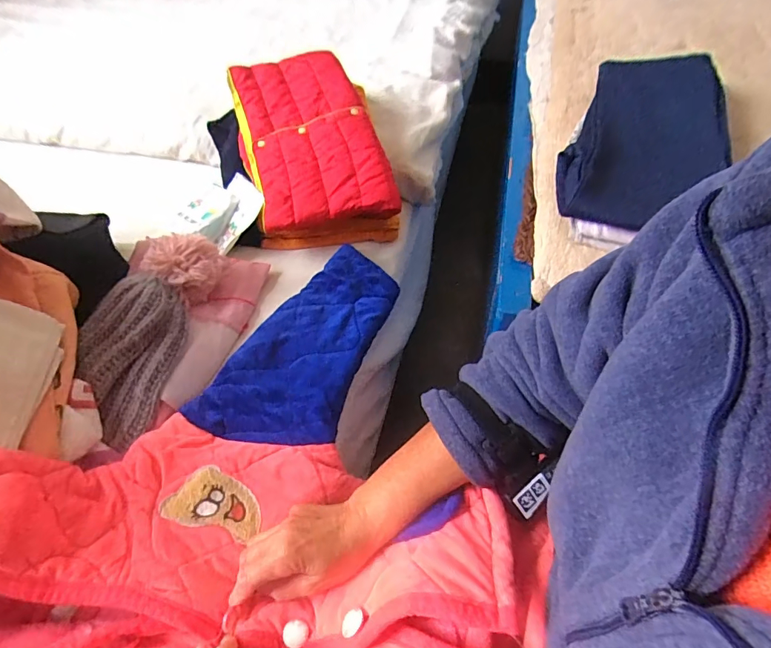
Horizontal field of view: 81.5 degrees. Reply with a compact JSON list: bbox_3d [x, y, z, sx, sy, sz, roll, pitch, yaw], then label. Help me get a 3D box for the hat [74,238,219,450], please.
[{"bbox_3d":[-0.295,0.000,0.544,0.109,0.065,0.273,6,53,7],"label":"hat"}]

